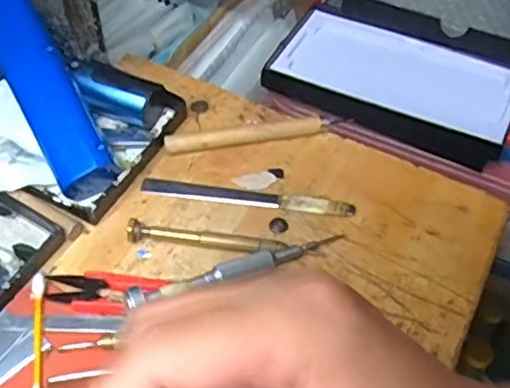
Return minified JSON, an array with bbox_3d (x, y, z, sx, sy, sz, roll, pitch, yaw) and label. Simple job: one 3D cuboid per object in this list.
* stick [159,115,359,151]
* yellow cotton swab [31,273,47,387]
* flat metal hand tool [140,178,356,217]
[{"bbox_3d":[0.001,-0.038,0.408,0.117,0.014,0.011,-7,54,-8],"label":"stick"},{"bbox_3d":[-0.109,0.073,0.317,0.007,0.006,0.069,-7,54,-8],"label":"yellow cotton swab"},{"bbox_3d":[-0.005,0.001,0.381,0.127,0.005,0.012,8,54,3],"label":"flat metal hand tool"}]

